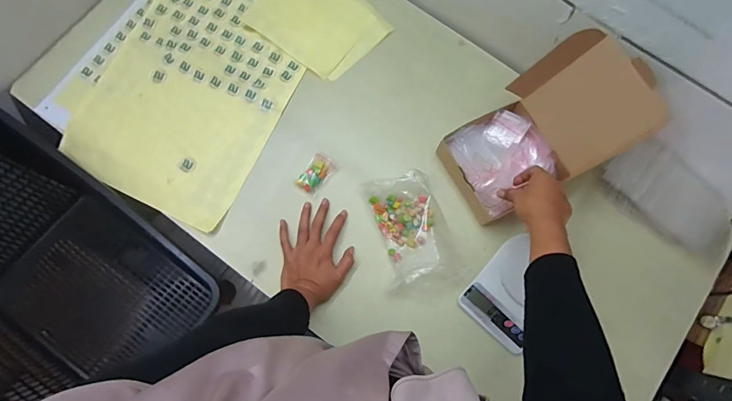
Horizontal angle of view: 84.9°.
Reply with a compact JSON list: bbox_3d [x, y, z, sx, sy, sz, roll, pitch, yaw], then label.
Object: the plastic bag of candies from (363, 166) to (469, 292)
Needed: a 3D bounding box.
[{"bbox_3d":[0.079,0.048,0.665,0.124,0.049,0.187,-13,80,-4],"label":"plastic bag of candies"}]

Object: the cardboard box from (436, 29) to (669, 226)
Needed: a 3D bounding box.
[{"bbox_3d":[0.274,-0.108,0.636,0.261,0.174,0.177,-30,81,-7],"label":"cardboard box"}]

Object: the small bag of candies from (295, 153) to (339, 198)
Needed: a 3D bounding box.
[{"bbox_3d":[-0.088,-0.048,0.707,0.043,0.010,0.075,36,80,5],"label":"small bag of candies"}]

